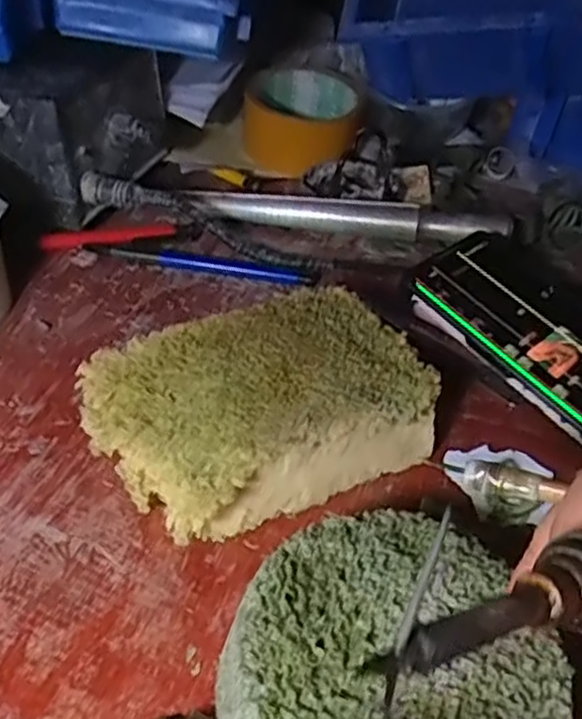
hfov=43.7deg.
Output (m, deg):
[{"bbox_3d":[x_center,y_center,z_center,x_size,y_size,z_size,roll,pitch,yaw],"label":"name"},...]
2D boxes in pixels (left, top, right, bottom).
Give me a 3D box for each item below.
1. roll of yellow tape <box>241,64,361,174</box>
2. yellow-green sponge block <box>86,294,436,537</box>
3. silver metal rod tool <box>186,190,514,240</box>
[{"bbox_3d":[0.007,-0.174,0.529,0.081,0.048,0.094,8,42,2],"label":"roll of yellow tape"},{"bbox_3d":[-0.013,0.020,0.320,0.139,0.043,0.095,-21,49,-26],"label":"yellow-green sponge block"},{"bbox_3d":[0.035,-0.091,0.460,0.197,0.020,0.022,8,42,2],"label":"silver metal rod tool"}]

